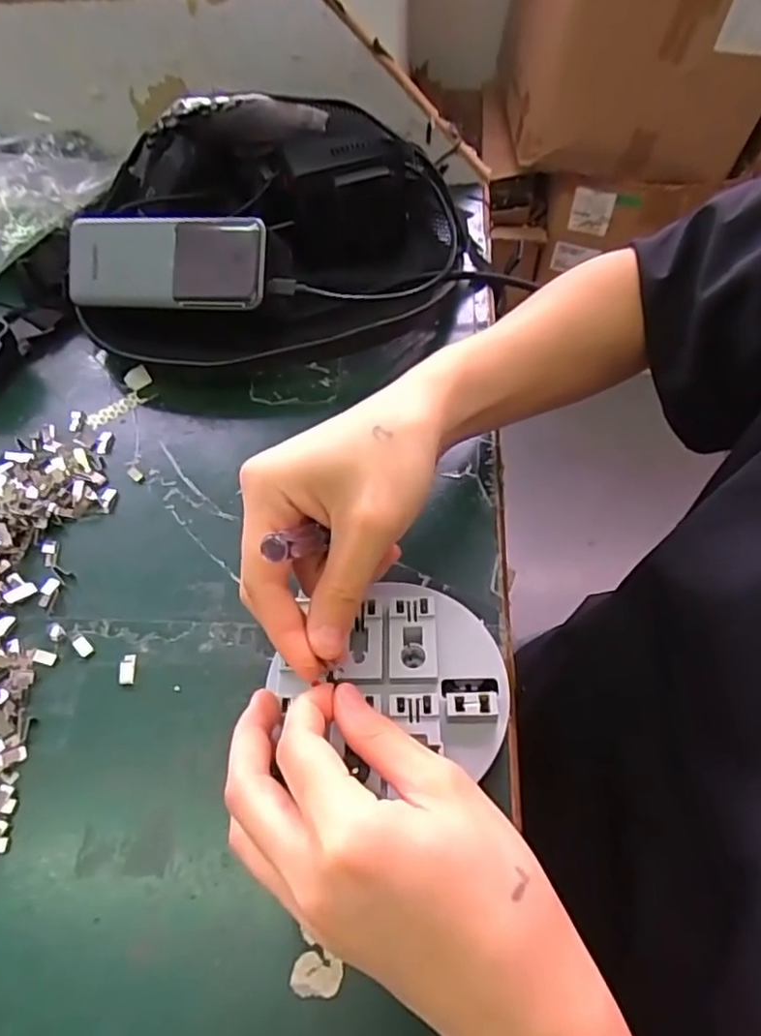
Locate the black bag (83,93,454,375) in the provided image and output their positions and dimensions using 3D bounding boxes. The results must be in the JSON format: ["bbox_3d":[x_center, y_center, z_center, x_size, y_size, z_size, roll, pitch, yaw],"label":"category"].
[{"bbox_3d":[-0.070,-0.191,0.406,0.242,0.111,0.183,-6,56,-2],"label":"black bag"}]

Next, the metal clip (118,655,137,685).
[{"bbox_3d":[-0.119,0.071,0.296,0.007,0.004,0.015,-6,56,-2],"label":"metal clip"}]

